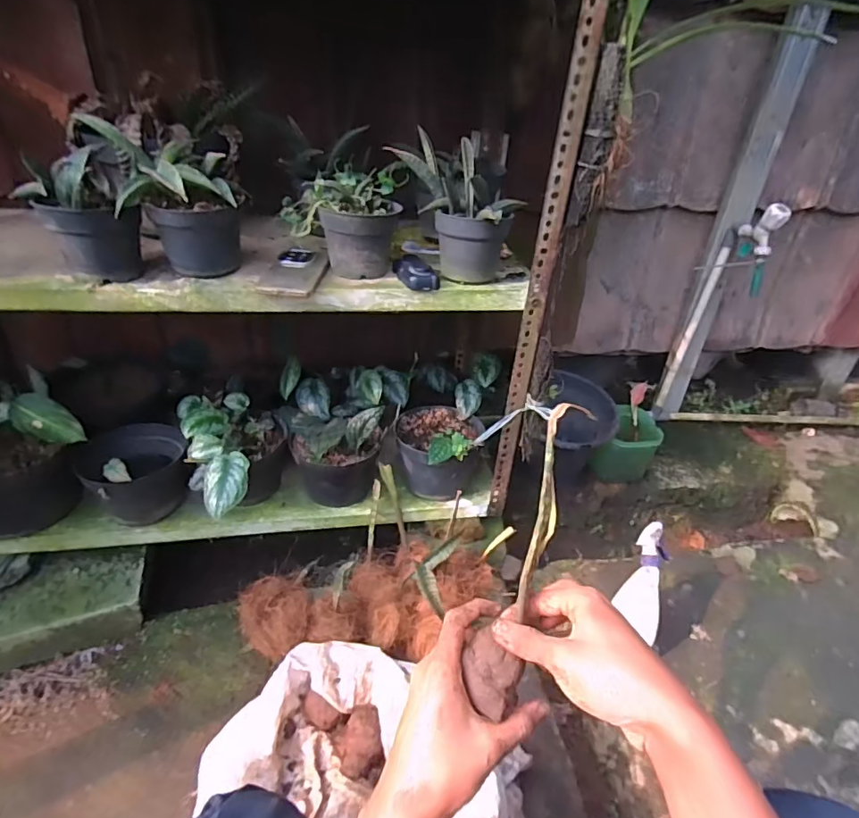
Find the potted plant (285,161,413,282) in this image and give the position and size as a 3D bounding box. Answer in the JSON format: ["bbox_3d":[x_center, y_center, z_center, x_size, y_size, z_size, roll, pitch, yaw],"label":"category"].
[{"bbox_3d":[-0.128,-0.290,0.770,0.175,0.136,0.149,-6,36,-12],"label":"potted plant"}]

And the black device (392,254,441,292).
[{"bbox_3d":[-0.021,-0.213,0.780,0.055,0.027,0.101,-10,38,-15],"label":"black device"}]

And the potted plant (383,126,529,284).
[{"bbox_3d":[0.041,-0.292,0.768,0.178,0.164,0.125,20,39,24],"label":"potted plant"}]

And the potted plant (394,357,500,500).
[{"bbox_3d":[0.022,0.064,1.016,0.182,0.225,0.239,9,35,9],"label":"potted plant"}]

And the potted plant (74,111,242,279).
[{"bbox_3d":[-0.330,-0.266,0.661,0.144,0.184,0.142,-12,38,-20],"label":"potted plant"}]

